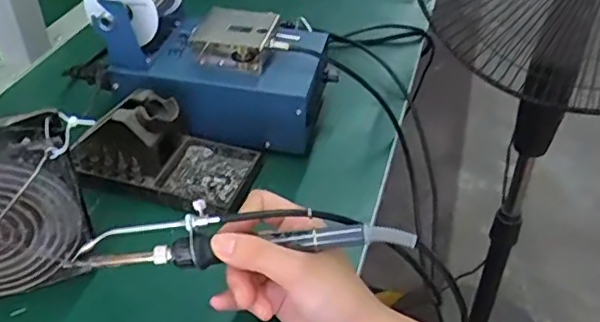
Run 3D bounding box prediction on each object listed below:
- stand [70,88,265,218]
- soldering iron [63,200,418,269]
[{"bbox_3d":[-0.109,-0.016,0.492,0.139,0.068,0.077,12,41,13],"label":"stand"},{"bbox_3d":[-0.037,0.044,0.364,0.209,0.026,0.027,-3,40,1],"label":"soldering iron"}]

